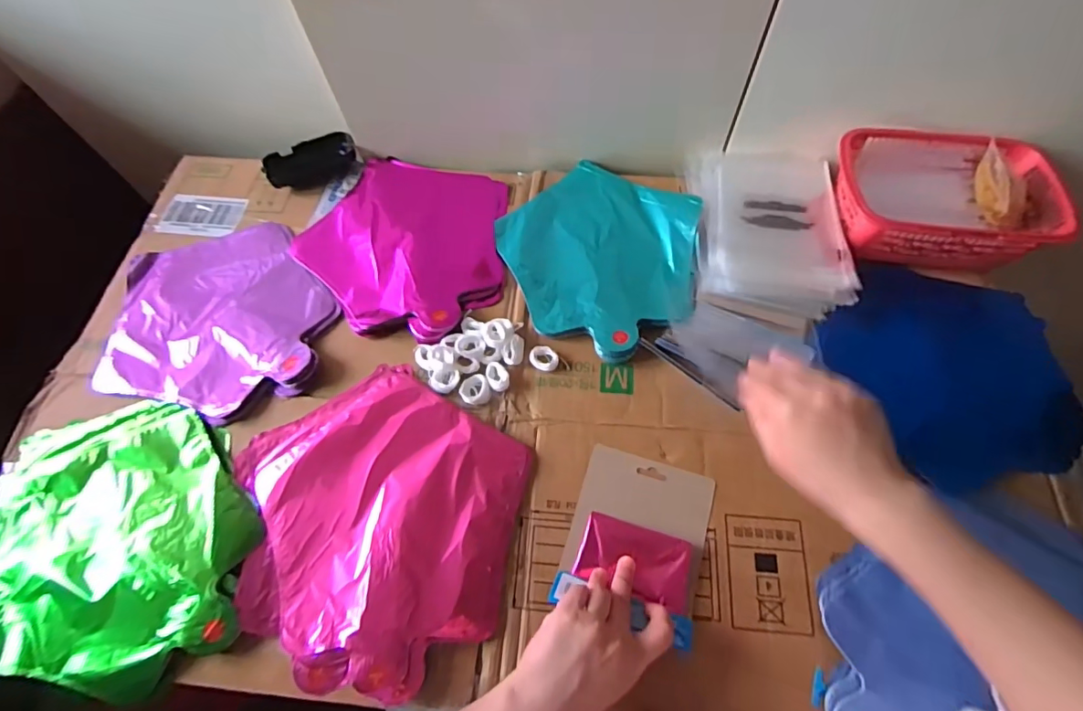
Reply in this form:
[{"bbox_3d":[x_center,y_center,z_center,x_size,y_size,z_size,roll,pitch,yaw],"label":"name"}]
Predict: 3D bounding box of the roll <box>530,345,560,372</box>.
[{"bbox_3d":[0.003,0.003,0.522,0.028,0.010,0.026,-1,64,2],"label":"roll"}]

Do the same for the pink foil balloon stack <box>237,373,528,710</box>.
[{"bbox_3d":[-0.151,0.141,0.459,0.263,0.019,0.245,29,69,15],"label":"pink foil balloon stack"}]

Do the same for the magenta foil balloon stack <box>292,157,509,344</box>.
[{"bbox_3d":[-0.155,-0.131,0.591,0.234,0.030,0.230,11,65,8],"label":"magenta foil balloon stack"}]

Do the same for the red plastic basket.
[{"bbox_3d":[0.428,-0.170,0.559,0.215,0.100,0.145,1,64,3],"label":"red plastic basket"}]

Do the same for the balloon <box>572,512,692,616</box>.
[{"bbox_3d":[0.080,0.176,0.443,0.092,0.013,0.056,17,68,8],"label":"balloon"}]

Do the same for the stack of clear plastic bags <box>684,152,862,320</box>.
[{"bbox_3d":[0.252,-0.146,0.576,0.158,0.038,0.214,7,57,-1],"label":"stack of clear plastic bags"}]

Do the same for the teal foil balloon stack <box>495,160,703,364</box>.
[{"bbox_3d":[0.063,-0.116,0.573,0.225,0.014,0.219,31,69,19],"label":"teal foil balloon stack"}]

